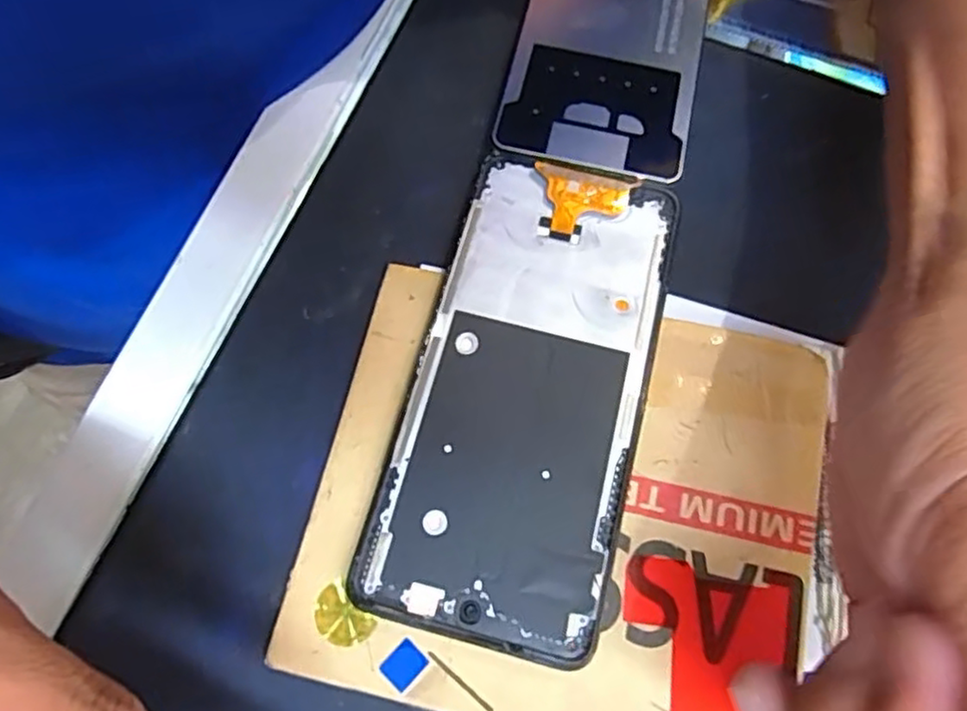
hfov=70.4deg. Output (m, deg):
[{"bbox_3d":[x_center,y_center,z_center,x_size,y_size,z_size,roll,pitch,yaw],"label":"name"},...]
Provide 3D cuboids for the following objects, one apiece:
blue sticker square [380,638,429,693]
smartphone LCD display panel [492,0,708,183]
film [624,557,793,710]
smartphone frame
[{"bbox_3d":[-0.024,0.092,0.204,0.010,0.004,0.012,41,76,13],"label":"blue sticker square"},{"bbox_3d":[0.054,-0.142,0.281,0.071,0.006,0.161,12,71,4],"label":"smartphone LCD display panel"},{"bbox_3d":[0.066,0.099,0.206,0.050,0.006,0.068,7,71,3],"label":"film"},{"bbox_3d":[0.013,0.010,0.229,0.078,0.009,0.162,14,71,5],"label":"smartphone frame"}]

